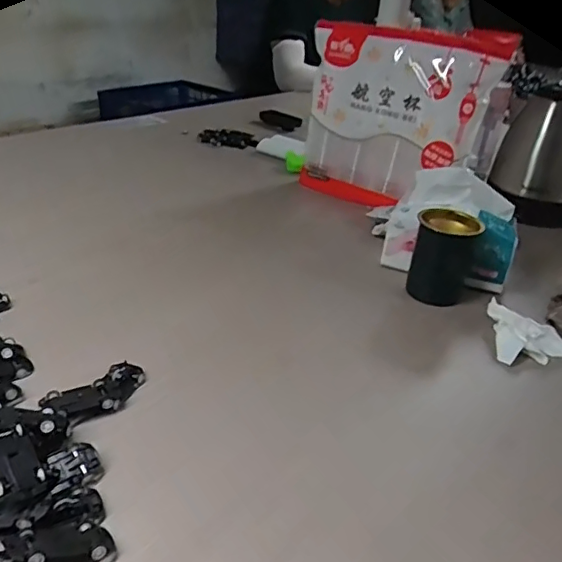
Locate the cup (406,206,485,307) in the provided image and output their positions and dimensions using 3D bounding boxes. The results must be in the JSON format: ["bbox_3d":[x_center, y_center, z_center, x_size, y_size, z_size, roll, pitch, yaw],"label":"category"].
[{"bbox_3d":[0.196,-0.028,0.692,0.069,0.106,0.068,5,30,-3],"label":"cup"}]

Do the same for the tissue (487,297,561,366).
[{"bbox_3d":[0.266,0.064,0.622,0.096,0.029,0.075,22,33,25],"label":"tissue"}]

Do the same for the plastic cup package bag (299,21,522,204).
[{"bbox_3d":[0.177,-0.262,0.936,0.303,0.280,0.098,28,36,33],"label":"plastic cup package bag"}]

